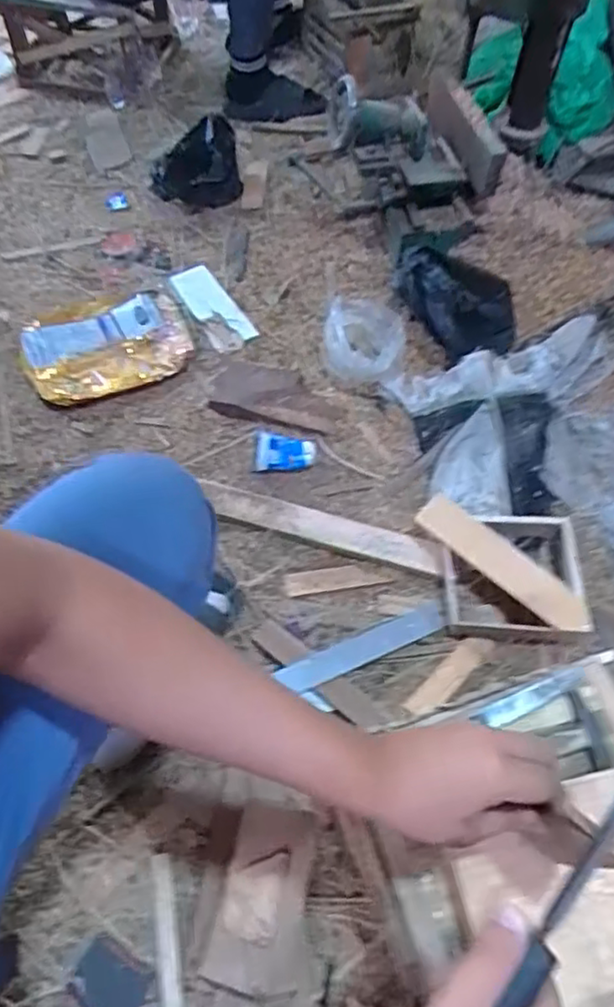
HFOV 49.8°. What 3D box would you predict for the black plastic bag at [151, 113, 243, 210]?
[{"bbox_3d":[-0.234,-0.703,1.375,0.170,0.137,0.112,-28,62,-18],"label":"black plastic bag"}]

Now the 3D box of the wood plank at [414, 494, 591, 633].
[{"bbox_3d":[0.265,0.081,0.905,0.260,0.014,0.053,38,83,22],"label":"wood plank"}]

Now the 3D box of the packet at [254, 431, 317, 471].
[{"bbox_3d":[-0.036,-0.082,1.062,0.097,0.016,0.065,9,57,4],"label":"packet"}]

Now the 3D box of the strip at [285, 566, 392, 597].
[{"bbox_3d":[0.047,0.112,0.987,0.157,0.005,0.034,-7,58,-6],"label":"strip"}]

